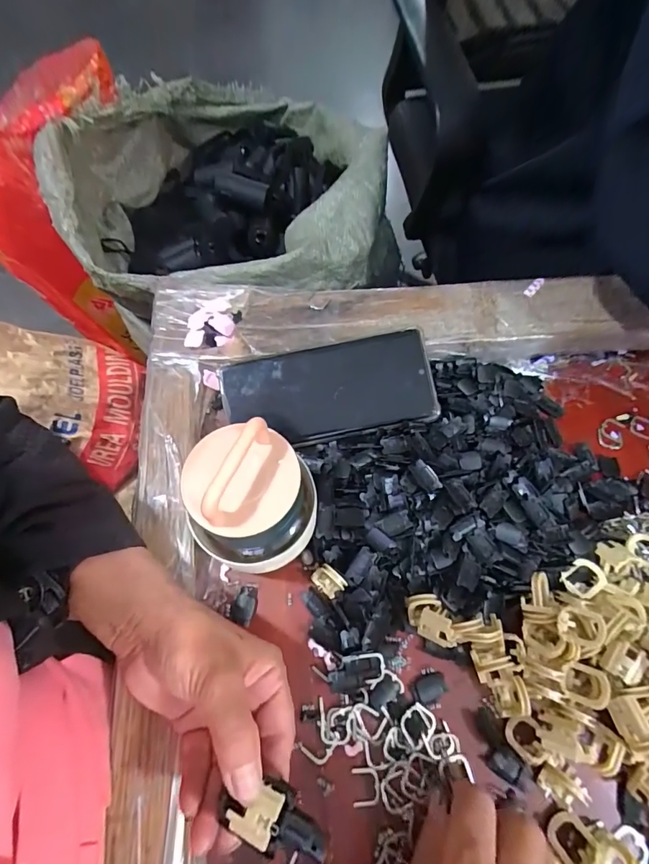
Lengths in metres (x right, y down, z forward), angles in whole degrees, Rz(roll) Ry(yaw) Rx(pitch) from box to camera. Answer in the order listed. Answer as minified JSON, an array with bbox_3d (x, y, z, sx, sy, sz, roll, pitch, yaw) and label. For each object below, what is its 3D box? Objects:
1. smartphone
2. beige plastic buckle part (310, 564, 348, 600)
[{"bbox_3d":[0.003,-0.030,0.326,0.160,0.006,0.075,-12,90,3],"label":"smartphone"},{"bbox_3d":[0.002,0.101,0.281,0.023,0.019,0.015,41,71,18],"label":"beige plastic buckle part"}]

